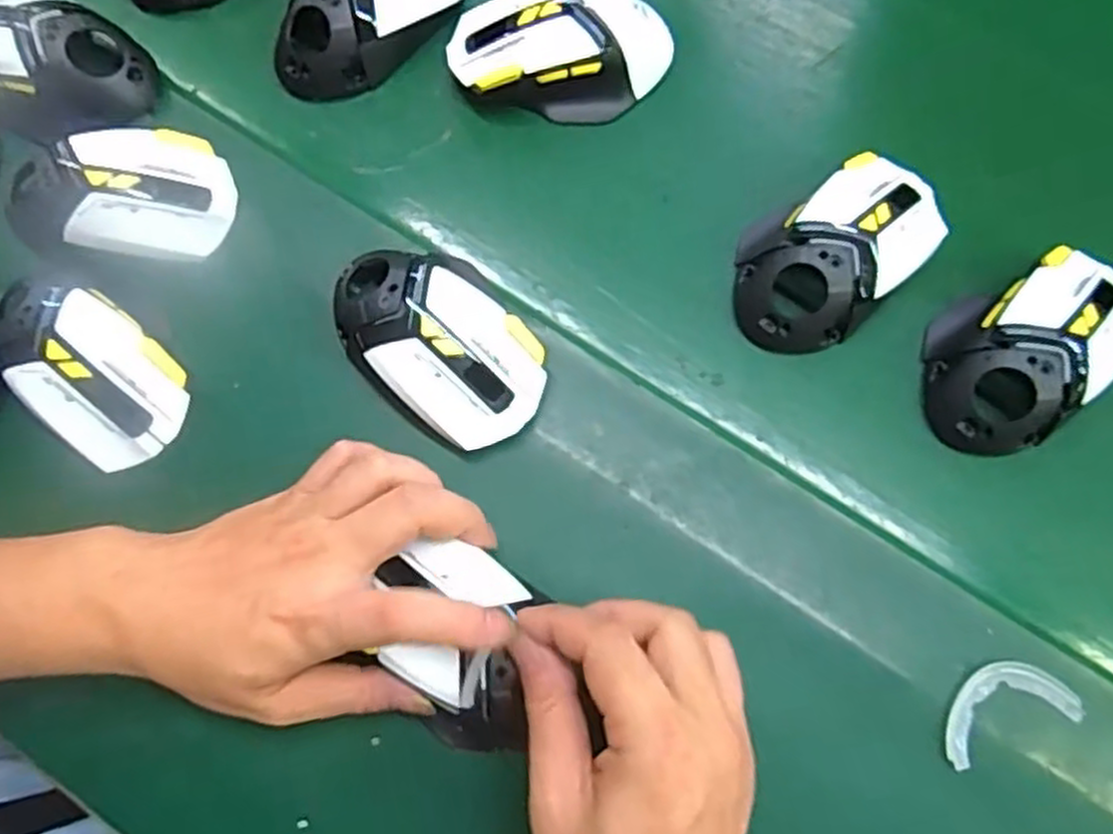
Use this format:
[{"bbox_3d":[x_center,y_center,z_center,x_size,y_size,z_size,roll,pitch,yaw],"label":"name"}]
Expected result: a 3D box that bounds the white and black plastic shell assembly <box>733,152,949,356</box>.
[{"bbox_3d":[0.140,-0.086,0.400,0.118,0.039,0.077,-42,78,-10],"label":"white and black plastic shell assembly"}]

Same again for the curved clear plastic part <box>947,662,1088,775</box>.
[{"bbox_3d":[0.198,0.128,0.351,0.065,0.010,0.033,-19,76,-4],"label":"curved clear plastic part"}]

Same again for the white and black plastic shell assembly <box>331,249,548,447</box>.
[{"bbox_3d":[-0.059,-0.035,0.379,0.115,0.041,0.068,44,80,11],"label":"white and black plastic shell assembly"}]

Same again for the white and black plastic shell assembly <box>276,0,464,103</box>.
[{"bbox_3d":[-0.108,-0.230,0.438,0.069,0.036,0.121,38,79,10],"label":"white and black plastic shell assembly"}]

